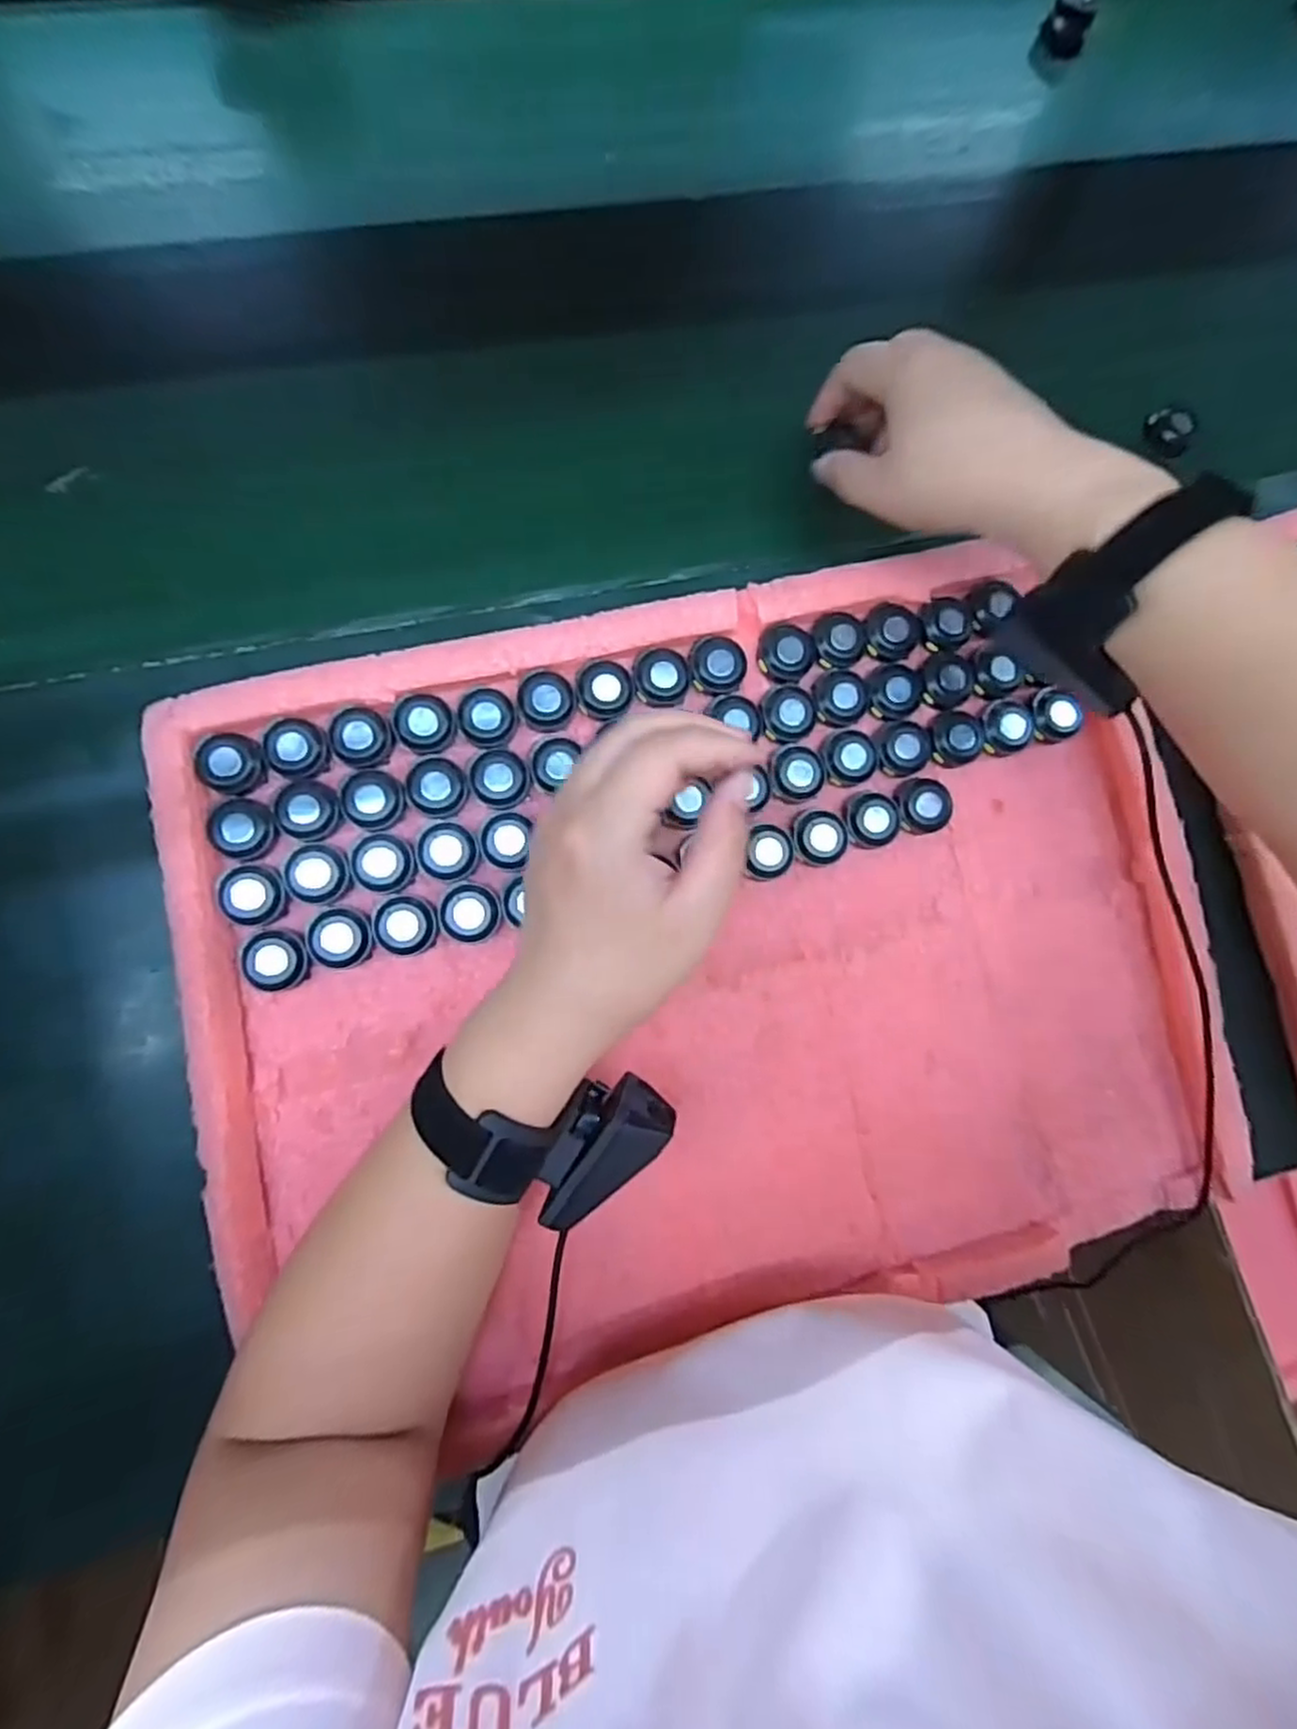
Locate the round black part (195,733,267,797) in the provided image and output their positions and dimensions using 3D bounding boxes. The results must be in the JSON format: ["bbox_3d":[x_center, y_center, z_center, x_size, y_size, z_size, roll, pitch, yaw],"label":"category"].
[{"bbox_3d":[-0.197,-0.048,0.341,0.030,0.009,0.027,9,82,-6],"label":"round black part"}]

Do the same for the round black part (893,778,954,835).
[{"bbox_3d":[0.146,-0.031,0.385,0.029,0.014,0.028,1,83,-7],"label":"round black part"}]

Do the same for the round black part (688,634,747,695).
[{"bbox_3d":[0.036,-0.105,0.377,0.030,0.008,0.029,1,83,-7],"label":"round black part"}]

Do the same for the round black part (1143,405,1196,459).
[{"bbox_3d":[0.327,-0.273,0.452,0.018,0.021,0.030,-42,89,-10],"label":"round black part"}]

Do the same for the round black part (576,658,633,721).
[{"bbox_3d":[-0.022,-0.089,0.366,0.027,0.005,0.032,7,82,-6],"label":"round black part"}]

